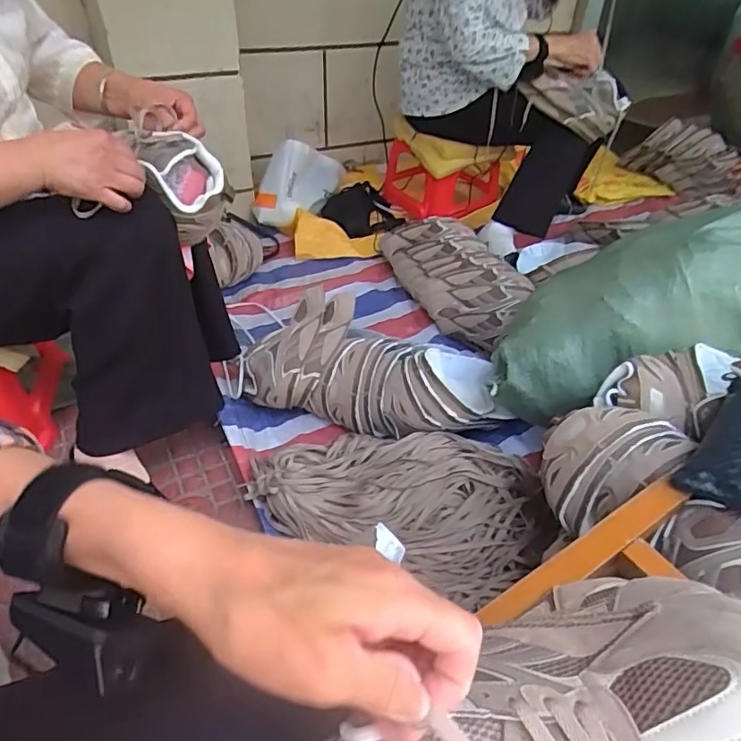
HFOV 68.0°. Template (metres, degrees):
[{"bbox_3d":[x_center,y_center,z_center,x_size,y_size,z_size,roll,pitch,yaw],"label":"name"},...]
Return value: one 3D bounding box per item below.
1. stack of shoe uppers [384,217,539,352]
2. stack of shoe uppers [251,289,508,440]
[{"bbox_3d":[0.198,-0.240,1.338,0.189,0.122,0.542,-11,42,-15],"label":"stack of shoe uppers"},{"bbox_3d":[0.006,0.003,1.023,0.483,0.160,0.223,8,41,6],"label":"stack of shoe uppers"}]

